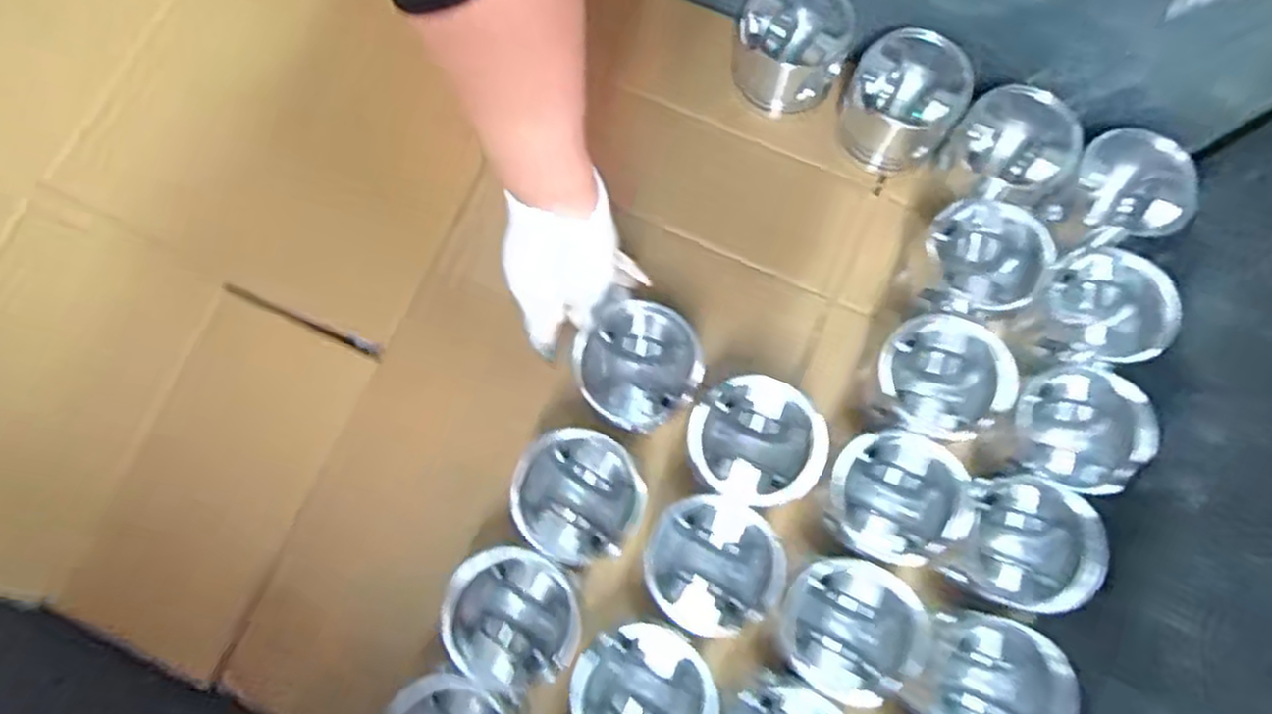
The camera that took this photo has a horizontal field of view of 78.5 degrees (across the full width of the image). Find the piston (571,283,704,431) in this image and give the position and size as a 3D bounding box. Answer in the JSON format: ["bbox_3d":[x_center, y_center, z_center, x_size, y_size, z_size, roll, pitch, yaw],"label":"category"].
[{"bbox_3d":[0.000,0.008,0.577,0.088,0.062,0.085,0,78,0],"label":"piston"}]

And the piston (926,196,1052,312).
[{"bbox_3d":[0.261,-0.075,0.597,0.088,0.064,0.077,32,80,6],"label":"piston"}]

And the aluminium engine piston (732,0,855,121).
[{"bbox_3d":[0.129,-0.261,0.658,0.092,0.090,0.071,29,80,6],"label":"aluminium engine piston"}]

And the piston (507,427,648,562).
[{"bbox_3d":[-0.040,0.100,0.555,0.084,0.081,0.087,0,78,0],"label":"piston"}]

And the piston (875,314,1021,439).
[{"bbox_3d":[0.221,0.018,0.573,0.078,0.076,0.087,-4,78,-1],"label":"piston"}]

